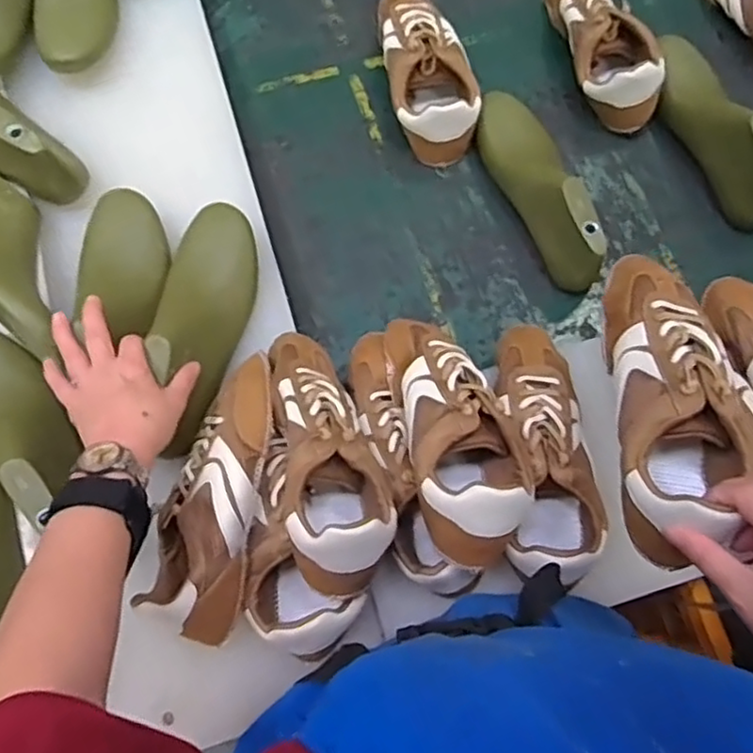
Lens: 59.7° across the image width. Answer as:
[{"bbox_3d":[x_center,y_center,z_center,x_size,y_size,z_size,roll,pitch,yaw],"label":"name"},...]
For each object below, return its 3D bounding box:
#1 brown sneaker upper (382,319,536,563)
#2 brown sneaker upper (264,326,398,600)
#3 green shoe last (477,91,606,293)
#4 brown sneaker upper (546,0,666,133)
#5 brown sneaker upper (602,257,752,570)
[{"bbox_3d":[0.063,0.033,0.560,0.096,0.074,0.230,-17,55,-6],"label":"brown sneaker upper"},{"bbox_3d":[-0.043,0.056,0.549,0.083,0.090,0.232,-13,60,-5],"label":"brown sneaker upper"},{"bbox_3d":[0.176,-0.213,0.716,0.078,0.091,0.244,-14,76,-5],"label":"green shoe last"},{"bbox_3d":[0.269,-0.409,0.780,0.091,0.073,0.235,-11,76,-4],"label":"brown sneaker upper"},{"bbox_3d":[0.215,0.005,0.481,0.085,0.075,0.228,2,62,-1],"label":"brown sneaker upper"}]

